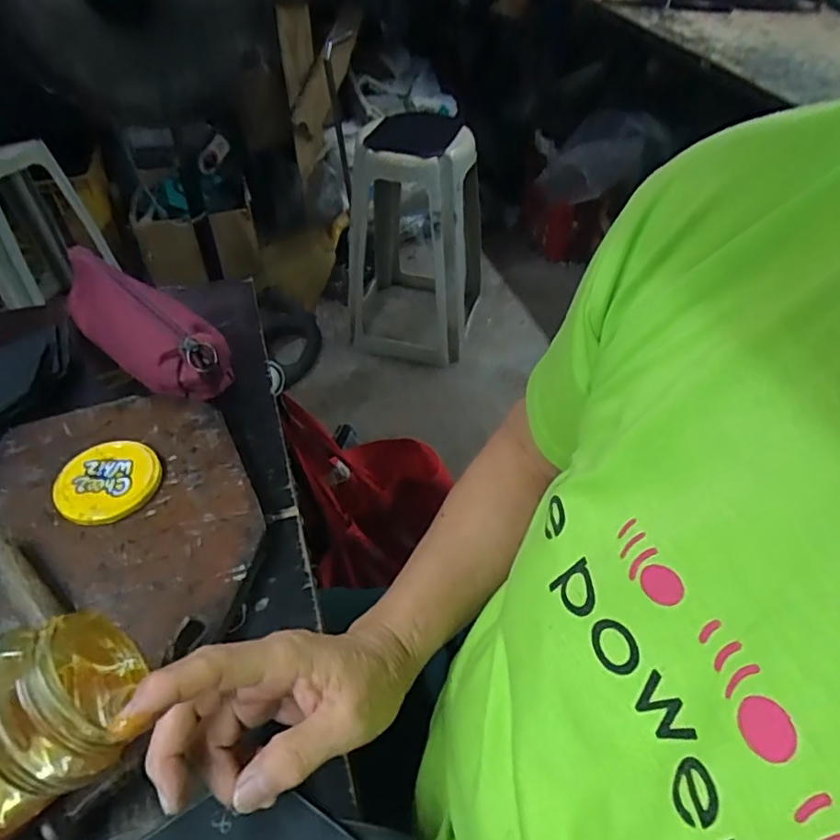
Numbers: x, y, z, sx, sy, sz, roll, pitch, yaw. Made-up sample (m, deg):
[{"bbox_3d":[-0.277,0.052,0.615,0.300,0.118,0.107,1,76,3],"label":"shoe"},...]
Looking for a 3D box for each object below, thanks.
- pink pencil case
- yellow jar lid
[{"bbox_3d":[-0.256,-0.092,0.529,0.212,0.054,0.071,29,53,24],"label":"pink pencil case"},{"bbox_3d":[-0.227,0.044,0.430,0.069,0.014,0.068,0,47,0],"label":"yellow jar lid"}]

